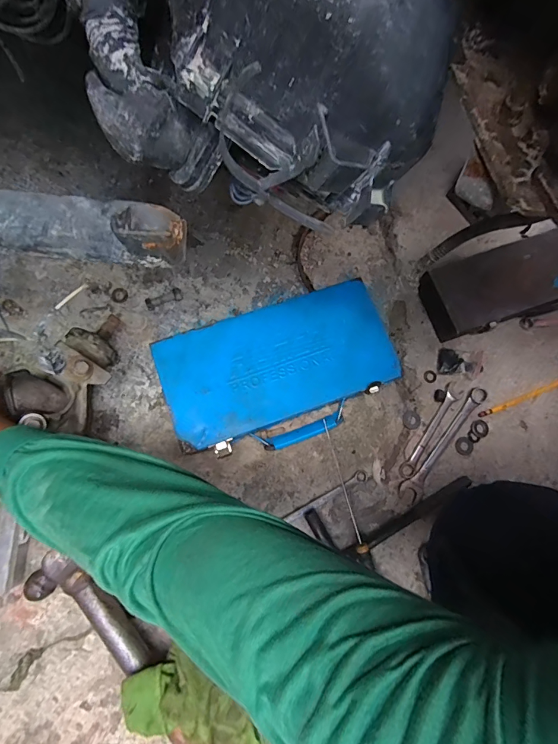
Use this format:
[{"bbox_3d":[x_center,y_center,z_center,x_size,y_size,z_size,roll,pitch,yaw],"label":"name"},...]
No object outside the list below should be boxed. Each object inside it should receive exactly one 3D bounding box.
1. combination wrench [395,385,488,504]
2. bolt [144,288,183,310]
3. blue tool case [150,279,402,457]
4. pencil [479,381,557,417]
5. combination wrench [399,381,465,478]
[{"bbox_3d":[0.245,0.105,0.565,0.033,0.006,0.200,41,79,5],"label":"combination wrench"},{"bbox_3d":[-0.166,-0.106,0.553,0.052,0.010,0.021,-23,79,-6],"label":"bolt"},{"bbox_3d":[0.003,0.003,0.525,0.292,0.067,0.178,-19,80,-7],"label":"blue tool case"},{"bbox_3d":[0.389,0.035,0.592,0.183,0.009,0.010,-20,79,-6],"label":"pencil"},{"bbox_3d":[0.224,0.084,0.567,0.024,0.007,0.157,37,78,4],"label":"combination wrench"}]

